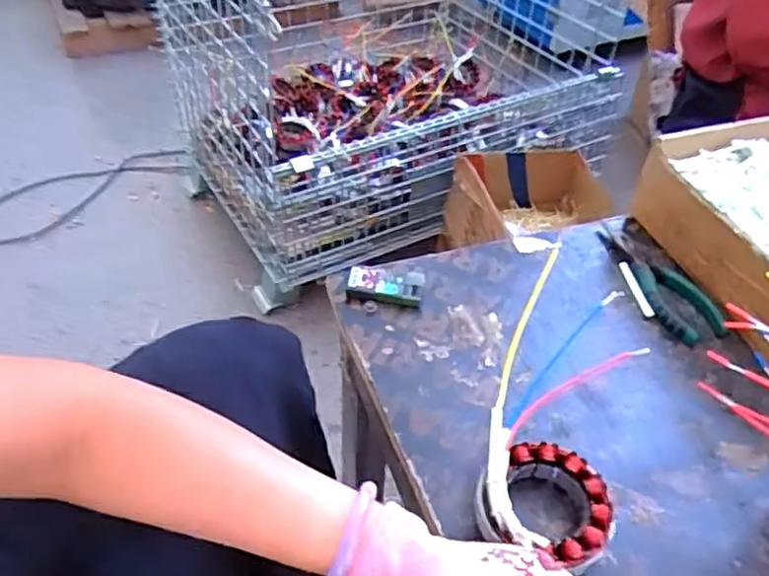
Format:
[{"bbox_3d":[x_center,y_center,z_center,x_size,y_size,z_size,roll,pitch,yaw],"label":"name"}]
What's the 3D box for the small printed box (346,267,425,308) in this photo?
[{"bbox_3d":[0.001,-0.001,0.599,0.067,0.018,0.030,5,44,1],"label":"small printed box"}]

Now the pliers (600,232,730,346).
[{"bbox_3d":[0.262,-0.011,0.629,0.061,0.015,0.154,-9,45,-12],"label":"pliers"}]

